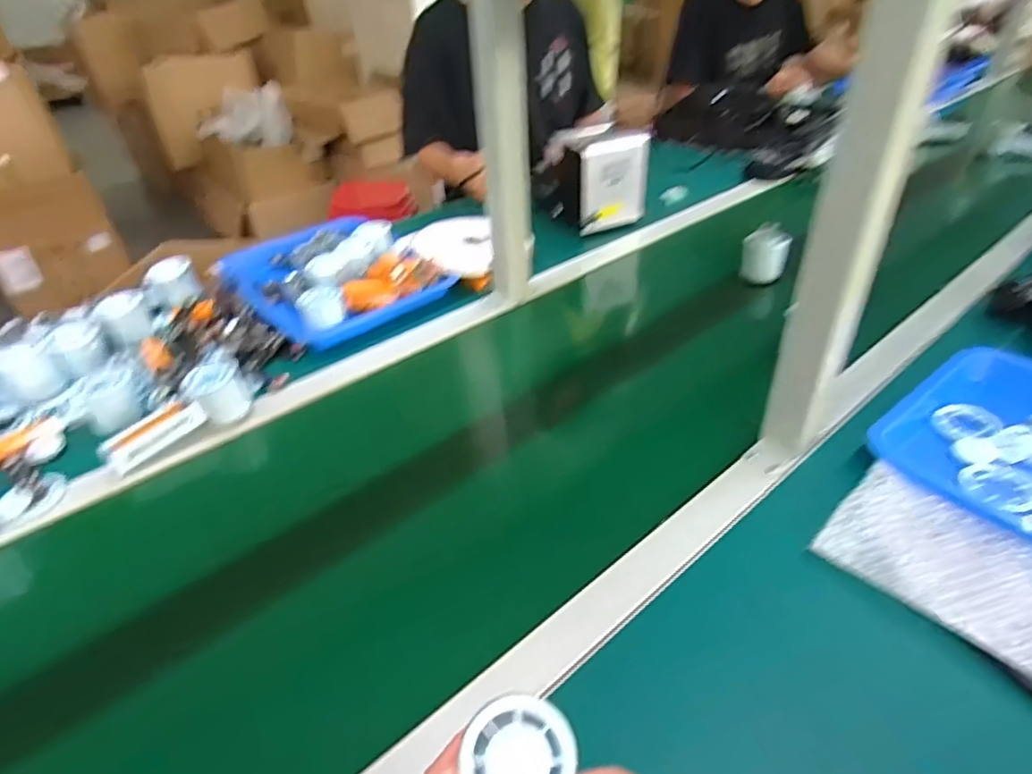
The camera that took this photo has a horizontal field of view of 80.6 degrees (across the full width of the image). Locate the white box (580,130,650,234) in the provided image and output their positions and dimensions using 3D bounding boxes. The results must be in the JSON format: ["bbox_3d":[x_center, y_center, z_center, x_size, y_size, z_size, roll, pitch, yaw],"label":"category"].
[{"bbox_3d":[0.162,-0.338,1.011,0.113,0.146,0.032,-13,38,-14],"label":"white box"}]

